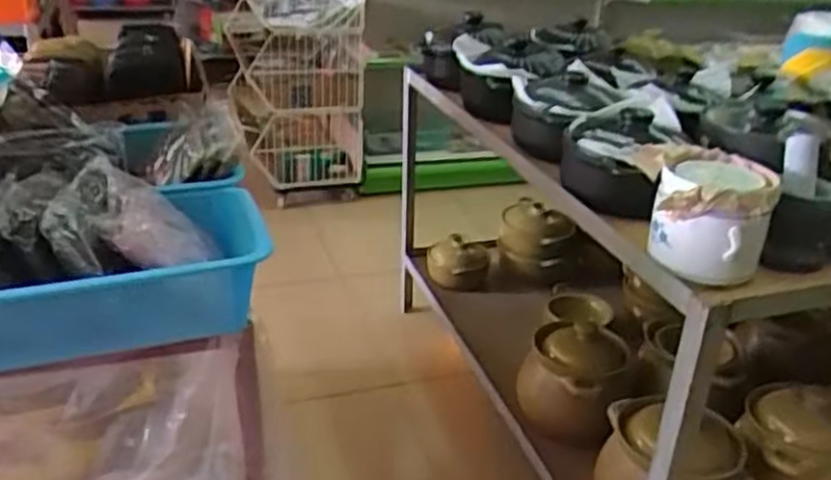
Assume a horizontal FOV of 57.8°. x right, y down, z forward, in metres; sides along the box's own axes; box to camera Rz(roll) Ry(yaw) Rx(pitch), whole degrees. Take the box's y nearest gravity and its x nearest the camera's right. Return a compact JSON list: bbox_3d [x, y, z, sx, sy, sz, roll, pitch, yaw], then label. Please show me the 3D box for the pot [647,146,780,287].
[{"bbox_3d":[0.391,-0.033,0.995,0.139,0.139,0.140,14,28,22],"label":"pot"}]

